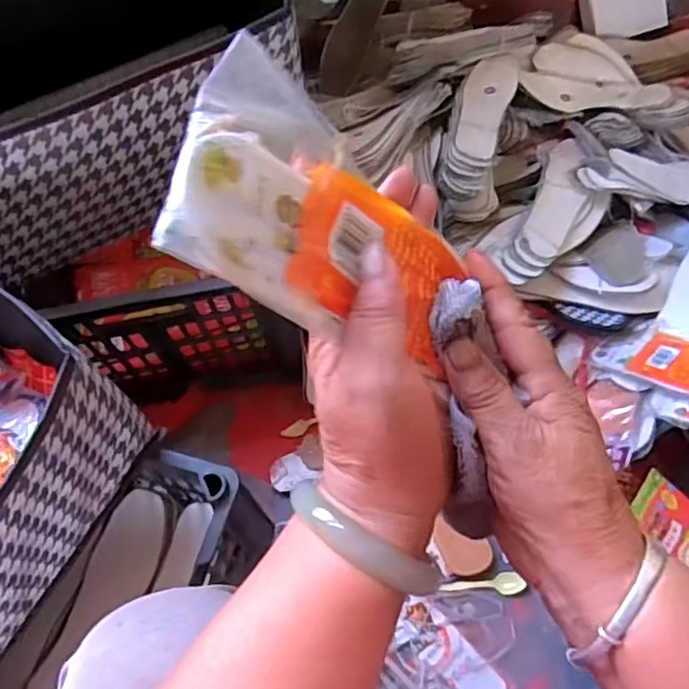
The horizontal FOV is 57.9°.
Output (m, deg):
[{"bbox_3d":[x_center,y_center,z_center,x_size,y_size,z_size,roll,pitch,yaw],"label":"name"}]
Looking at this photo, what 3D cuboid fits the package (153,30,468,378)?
[{"bbox_3d":[-0.003,-0.045,0.253,0.008,0.141,0.088,-11,59,45],"label":"package"}]

